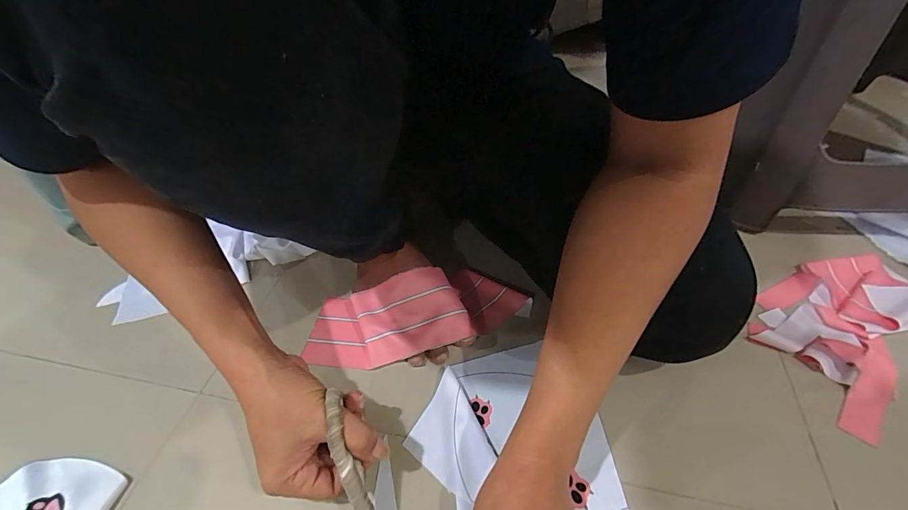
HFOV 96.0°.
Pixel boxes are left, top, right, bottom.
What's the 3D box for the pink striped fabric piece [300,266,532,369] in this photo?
[{"bbox_3d":[-0.046,0.061,0.482,0.260,0.051,0.112,-10,45,-5],"label":"pink striped fabric piece"}]

